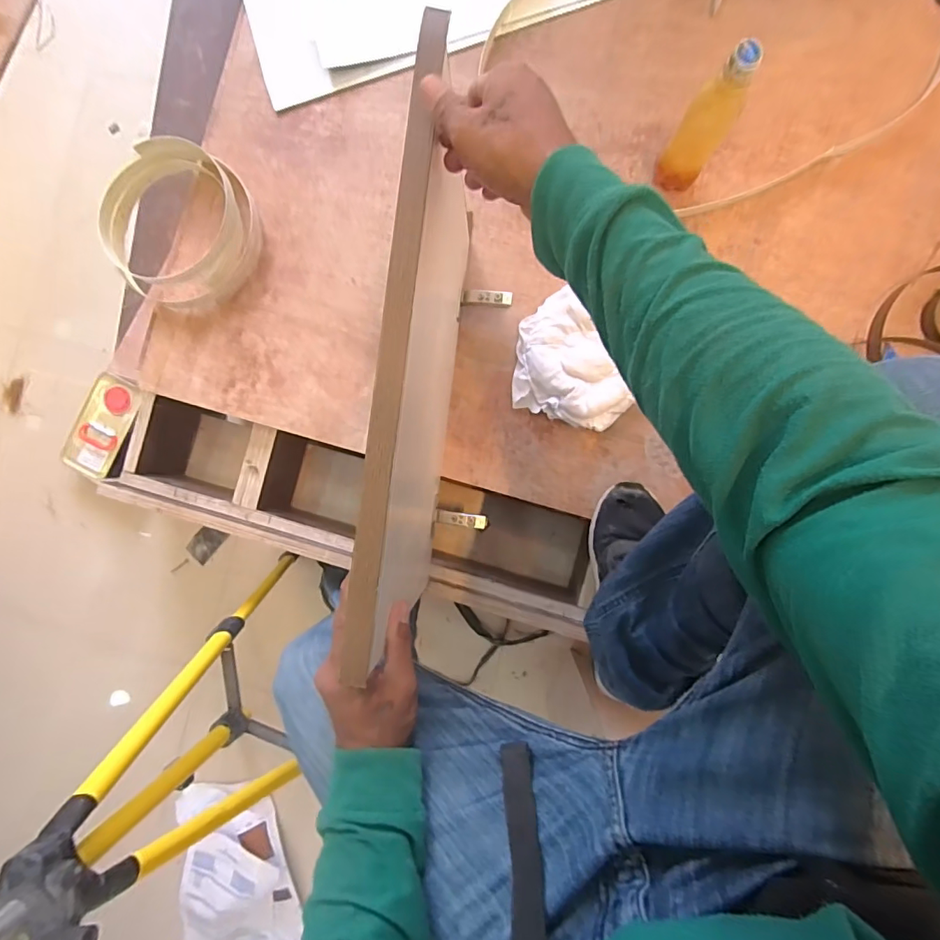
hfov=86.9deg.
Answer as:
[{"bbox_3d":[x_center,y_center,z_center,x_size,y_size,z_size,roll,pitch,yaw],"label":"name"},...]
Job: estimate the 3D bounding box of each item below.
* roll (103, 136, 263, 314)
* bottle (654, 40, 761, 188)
[{"bbox_3d":[-0.425,-0.356,0.730,0.235,0.039,0.221,0,89,4],"label":"roll"},{"bbox_3d":[0.271,-0.399,0.590,0.057,0.211,0.070,31,92,4],"label":"bottle"}]

